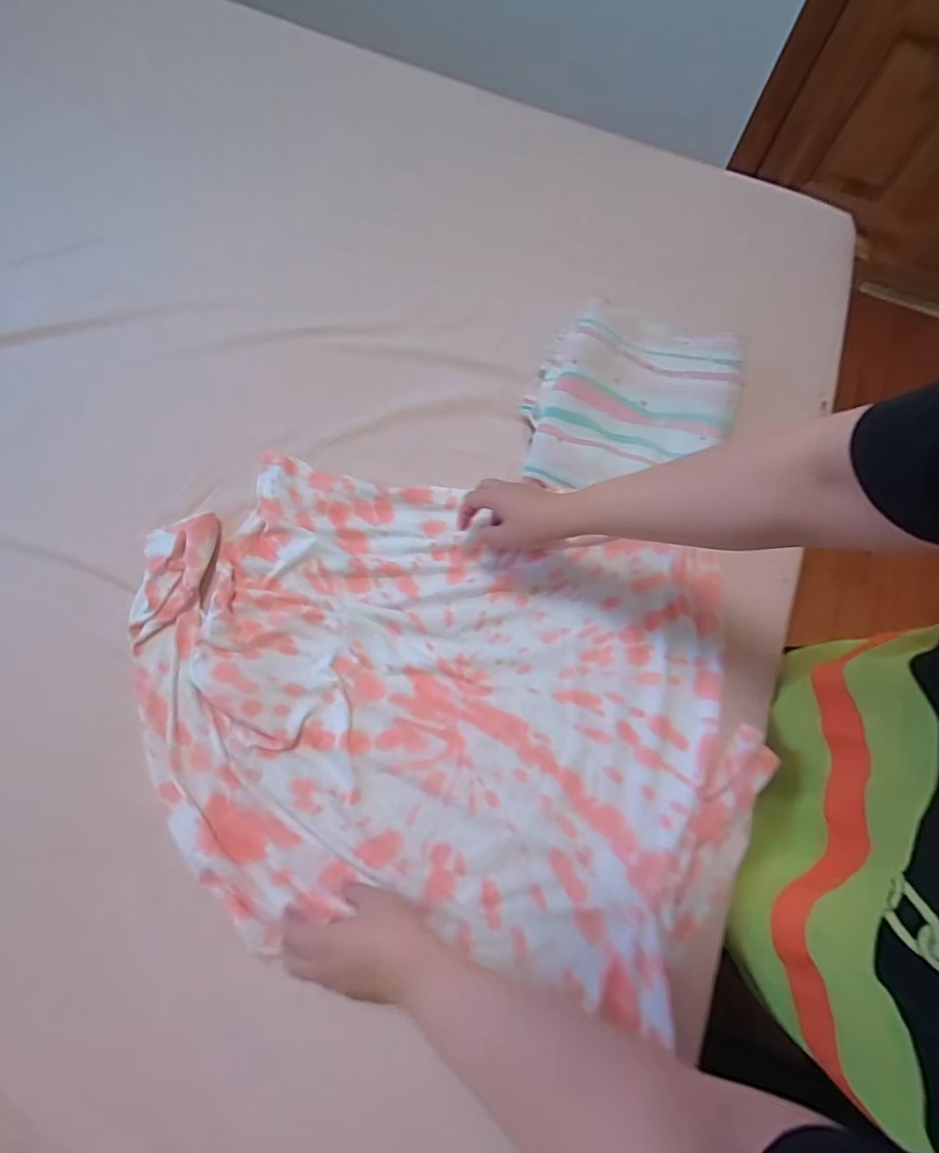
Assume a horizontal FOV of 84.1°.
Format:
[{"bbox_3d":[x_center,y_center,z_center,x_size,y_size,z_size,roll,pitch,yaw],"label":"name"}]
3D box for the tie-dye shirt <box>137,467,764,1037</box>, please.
[{"bbox_3d":[-0.040,0.140,0.618,0.708,0.042,0.515,10,71,1],"label":"tie-dye shirt"}]

